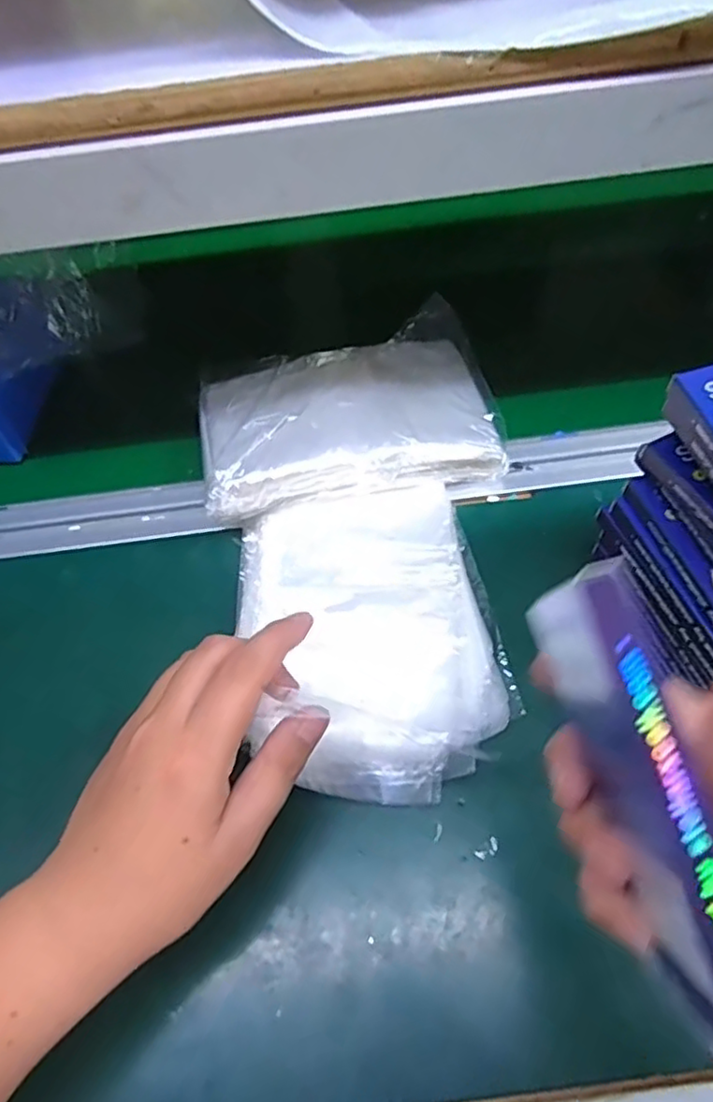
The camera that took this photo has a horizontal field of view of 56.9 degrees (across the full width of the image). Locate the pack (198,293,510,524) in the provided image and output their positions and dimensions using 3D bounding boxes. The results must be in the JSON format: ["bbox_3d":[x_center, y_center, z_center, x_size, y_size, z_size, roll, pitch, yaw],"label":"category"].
[{"bbox_3d":[-0.008,-0.096,0.441,0.189,0.032,0.136,-13,57,-5],"label":"pack"}]

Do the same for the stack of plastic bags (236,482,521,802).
[{"bbox_3d":[0.006,0.042,0.362,0.130,0.018,0.176,-10,57,-3],"label":"stack of plastic bags"}]

